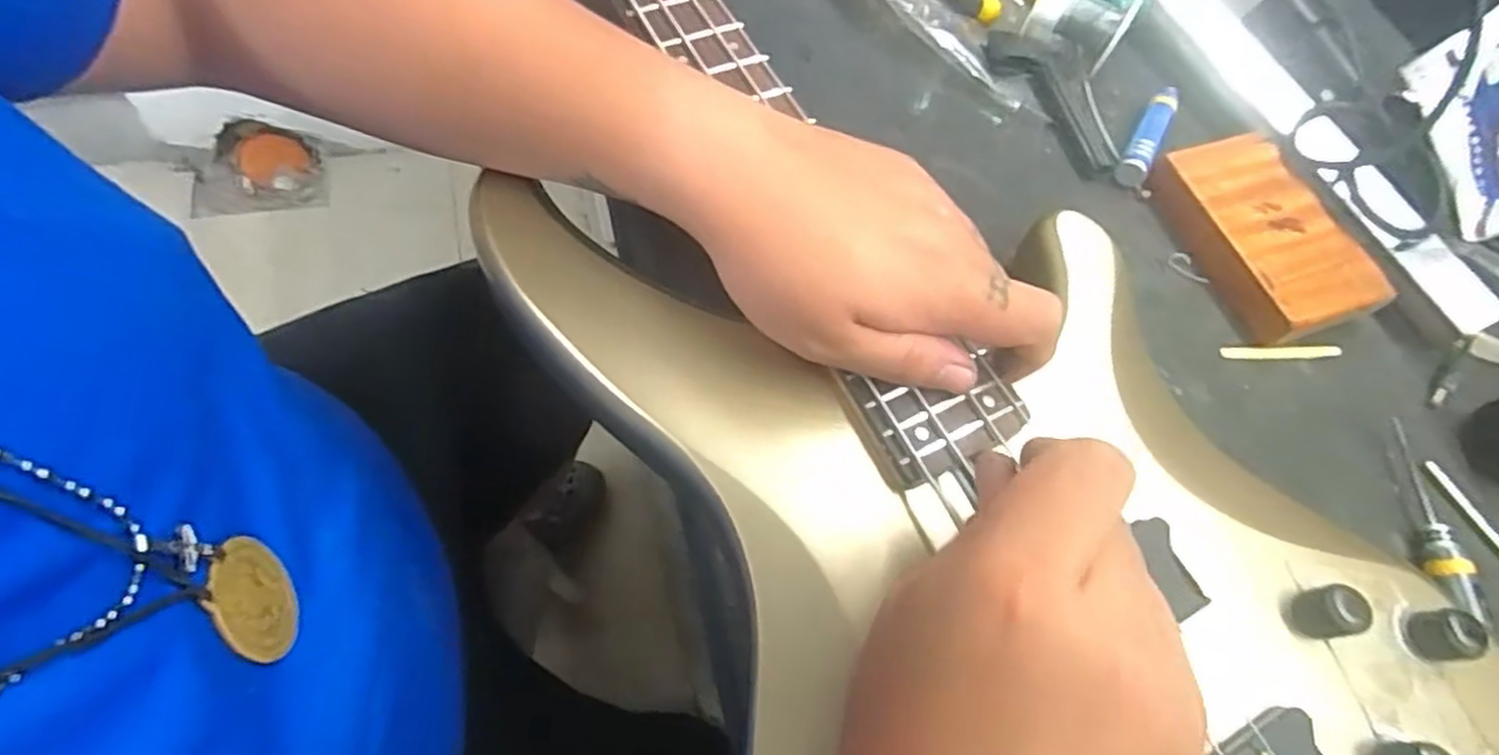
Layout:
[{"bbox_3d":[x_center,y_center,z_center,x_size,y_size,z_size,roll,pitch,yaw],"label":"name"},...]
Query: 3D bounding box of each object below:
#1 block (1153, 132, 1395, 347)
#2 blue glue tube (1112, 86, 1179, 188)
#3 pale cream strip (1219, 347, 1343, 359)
[{"bbox_3d":[0.288,-0.080,0.414,0.072,0.026,0.118,-17,67,-16],"label":"block"},{"bbox_3d":[0.242,-0.147,0.443,0.017,0.013,0.079,31,63,7],"label":"blue glue tube"},{"bbox_3d":[0.289,-0.013,0.398,0.069,0.004,0.007,1,63,-8],"label":"pale cream strip"}]

